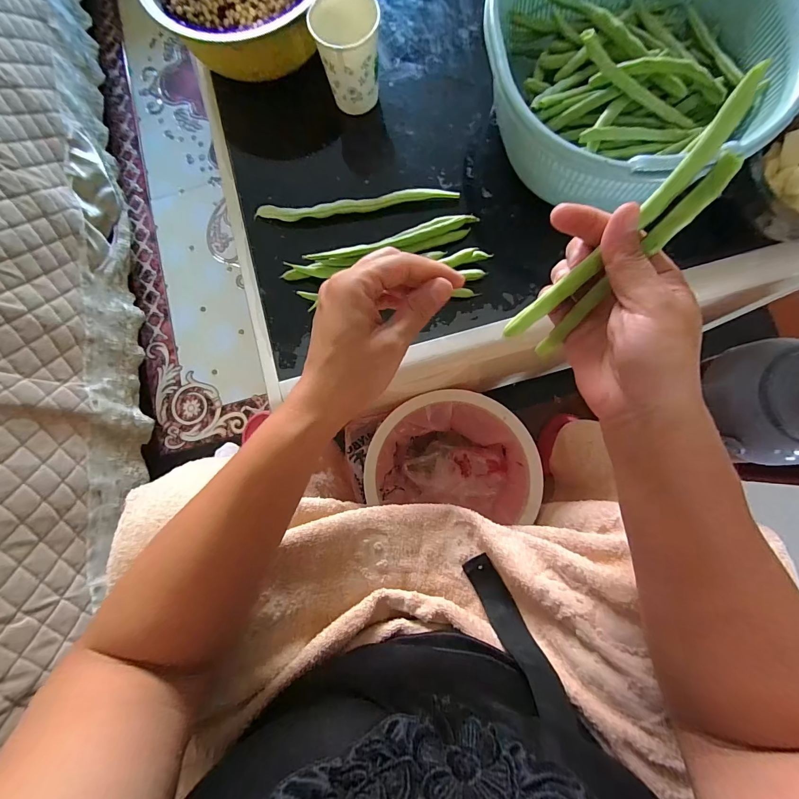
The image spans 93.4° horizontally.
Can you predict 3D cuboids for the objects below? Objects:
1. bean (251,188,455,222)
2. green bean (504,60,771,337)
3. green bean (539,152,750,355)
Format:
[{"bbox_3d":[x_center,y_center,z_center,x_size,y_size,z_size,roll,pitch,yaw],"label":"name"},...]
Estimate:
[{"bbox_3d":[-0.050,-0.222,0.432,0.230,0.009,0.022,-5,82,2],"label":"bean"},{"bbox_3d":[0.126,-0.098,0.215,0.018,0.016,0.166,47,111,8],"label":"green bean"},{"bbox_3d":[0.137,-0.078,0.232,0.013,0.016,0.142,46,124,8],"label":"green bean"}]

